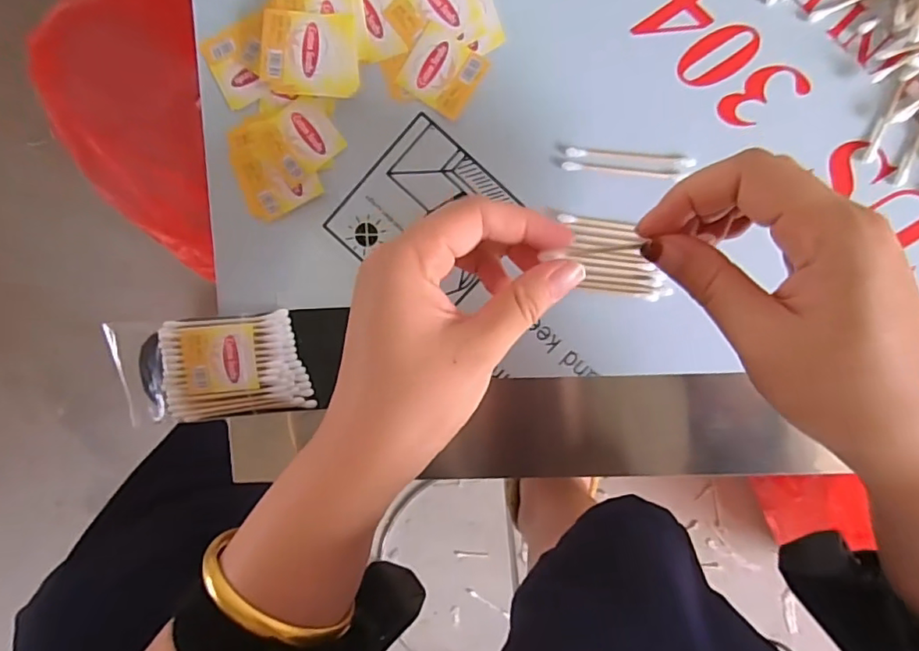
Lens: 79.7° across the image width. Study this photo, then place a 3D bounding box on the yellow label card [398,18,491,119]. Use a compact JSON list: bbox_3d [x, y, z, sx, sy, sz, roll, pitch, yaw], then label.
[{"bbox_3d":[-0.010,-0.147,0.318,0.042,0.004,0.041,32,98,0],"label":"yellow label card"}]

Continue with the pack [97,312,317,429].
[{"bbox_3d":[-0.149,0.026,0.336,0.112,0.020,0.061,-4,97,5],"label":"pack"}]

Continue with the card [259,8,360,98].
[{"bbox_3d":[-0.086,-0.155,0.314,0.057,0.004,0.044,6,99,3],"label":"card"}]

